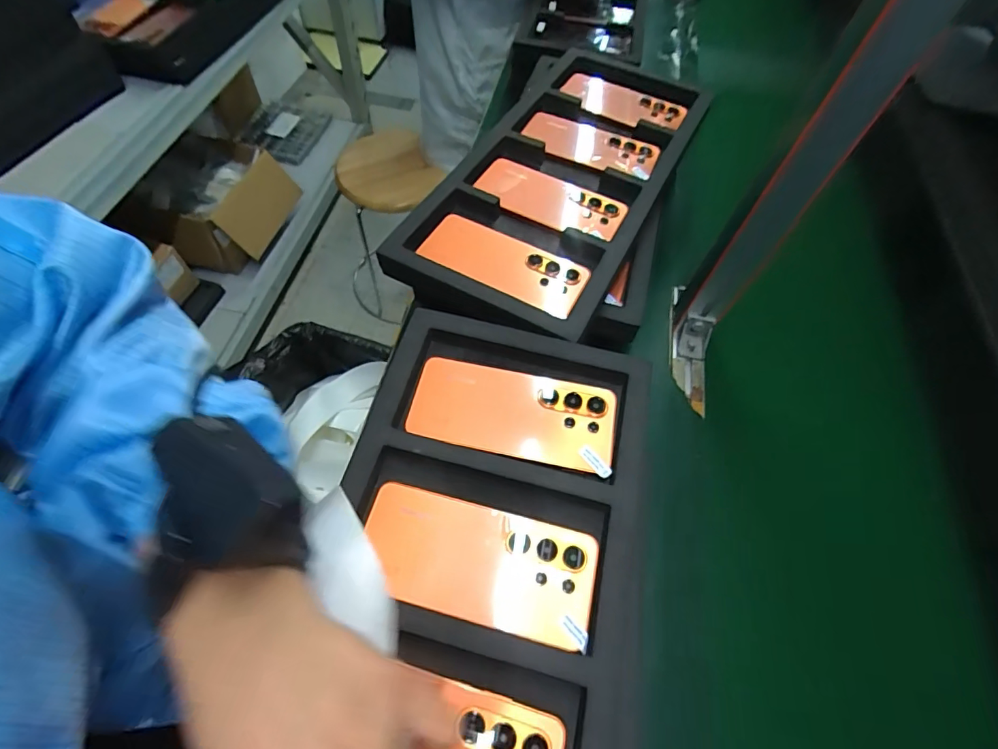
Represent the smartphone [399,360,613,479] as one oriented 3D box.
[{"bbox_3d":[0.011,0.032,0.403,0.170,0.010,0.079,11,60,2],"label":"smartphone"}]

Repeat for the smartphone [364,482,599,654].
[{"bbox_3d":[-0.015,0.133,0.339,0.165,0.009,0.077,14,61,4],"label":"smartphone"}]

